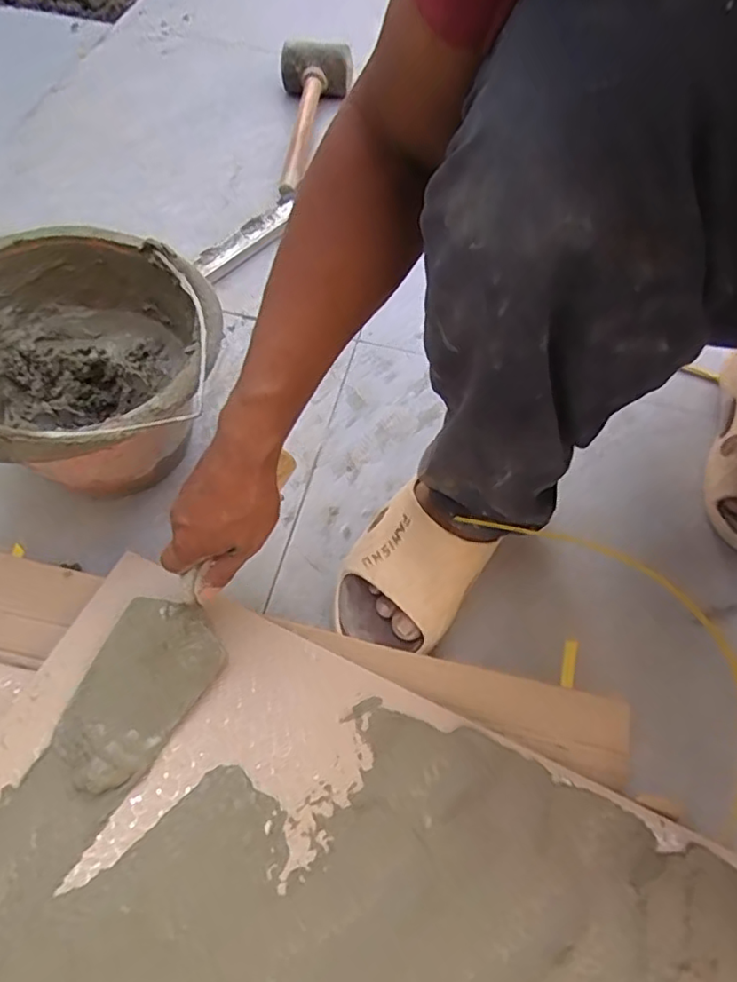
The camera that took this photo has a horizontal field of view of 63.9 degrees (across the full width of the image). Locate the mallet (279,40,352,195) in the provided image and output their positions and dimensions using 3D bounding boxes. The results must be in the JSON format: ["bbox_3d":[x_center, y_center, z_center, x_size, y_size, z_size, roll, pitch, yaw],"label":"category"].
[{"bbox_3d":[-0.084,-0.571,0.891,0.110,0.060,0.291,0,62,-2],"label":"mallet"}]

